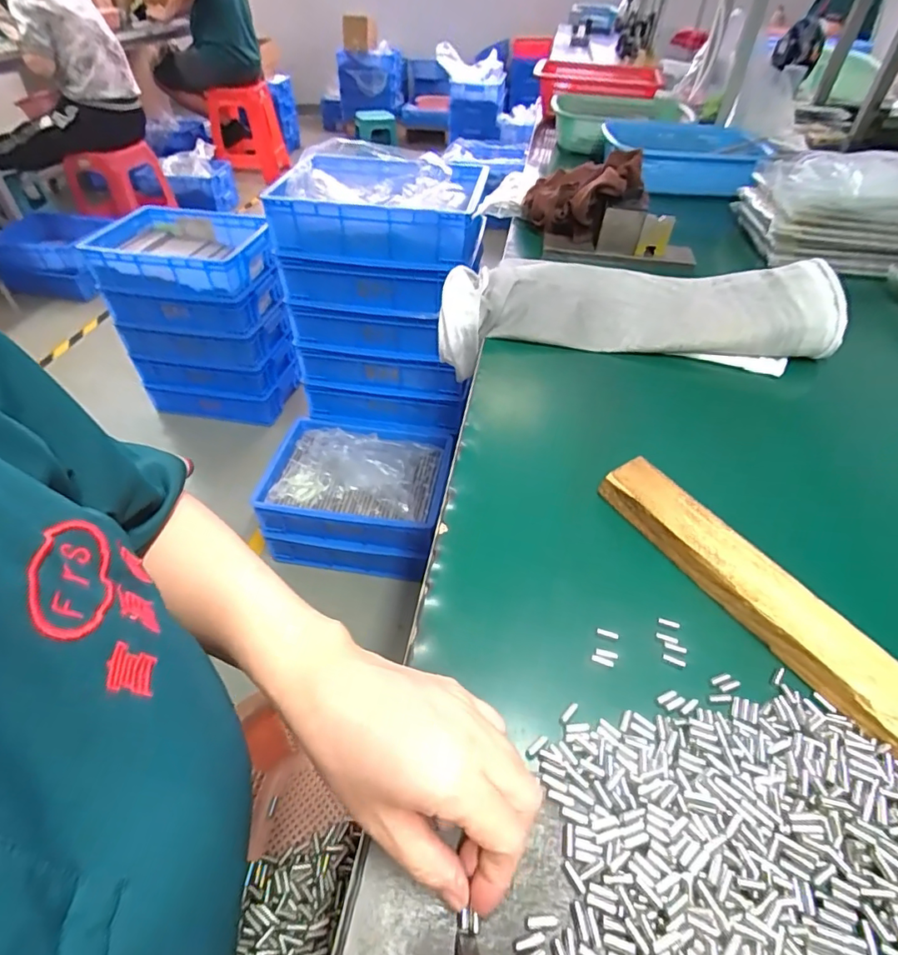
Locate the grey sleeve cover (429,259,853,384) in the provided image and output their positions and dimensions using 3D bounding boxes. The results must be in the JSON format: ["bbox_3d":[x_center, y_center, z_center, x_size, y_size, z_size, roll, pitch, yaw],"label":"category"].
[{"bbox_3d":[0.200,-0.194,0.601,0.418,0.074,0.148,3,45,2],"label":"grey sleeve cover"}]

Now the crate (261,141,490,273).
[{"bbox_3d":[-0.125,-0.549,1.052,0.383,0.130,0.278,7,46,6],"label":"crate"}]

